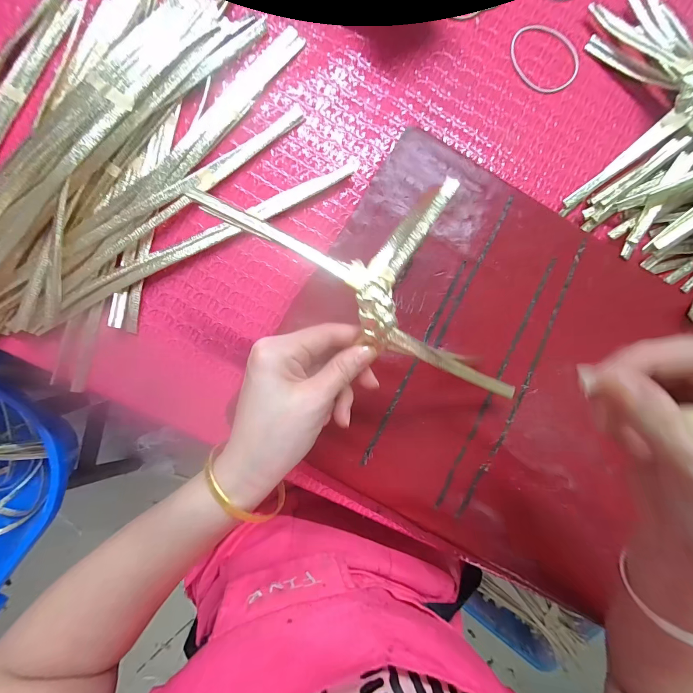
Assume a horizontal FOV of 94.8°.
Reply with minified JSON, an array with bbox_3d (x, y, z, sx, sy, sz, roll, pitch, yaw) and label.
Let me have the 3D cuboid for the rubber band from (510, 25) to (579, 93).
[{"bbox_3d":[0.195,-0.285,0.313,0.072,0.004,0.062,41,86,-3],"label":"rubber band"}]

